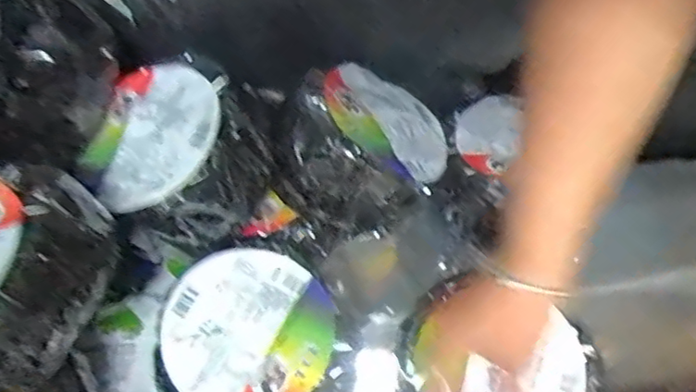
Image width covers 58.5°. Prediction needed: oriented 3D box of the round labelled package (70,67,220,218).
[{"bbox_3d":[-0.171,-0.047,0.572,0.118,0.050,0.144,13,69,24],"label":"round labelled package"}]

